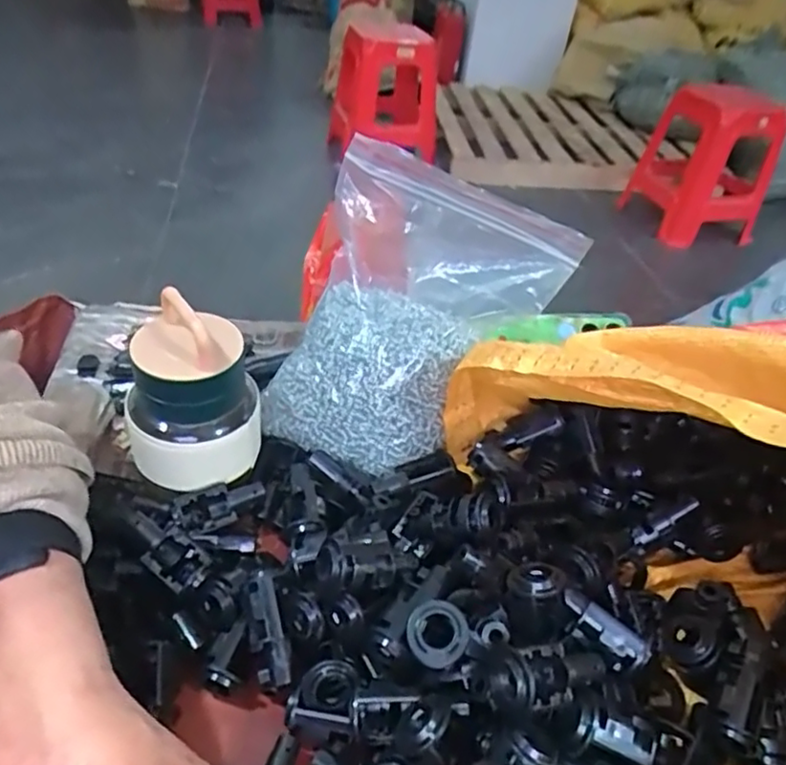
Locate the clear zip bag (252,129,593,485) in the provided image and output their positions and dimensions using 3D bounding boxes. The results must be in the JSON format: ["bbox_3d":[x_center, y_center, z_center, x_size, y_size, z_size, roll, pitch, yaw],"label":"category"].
[{"bbox_3d":[0.010,-0.054,0.408,0.188,0.150,0.125,-29,52,-35],"label":"clear zip bag"}]

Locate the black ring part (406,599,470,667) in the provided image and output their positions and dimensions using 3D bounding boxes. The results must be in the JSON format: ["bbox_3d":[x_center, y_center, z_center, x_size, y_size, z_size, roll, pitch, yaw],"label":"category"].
[{"bbox_3d":[0.019,0.112,0.277,0.027,0.011,0.026,16,84,15],"label":"black ring part"}]

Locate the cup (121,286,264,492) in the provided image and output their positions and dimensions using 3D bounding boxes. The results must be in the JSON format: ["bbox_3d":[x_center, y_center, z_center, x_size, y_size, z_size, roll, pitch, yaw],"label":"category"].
[{"bbox_3d":[-0.115,0.004,0.360,0.064,0.100,0.064,4,40,-3],"label":"cup"}]

